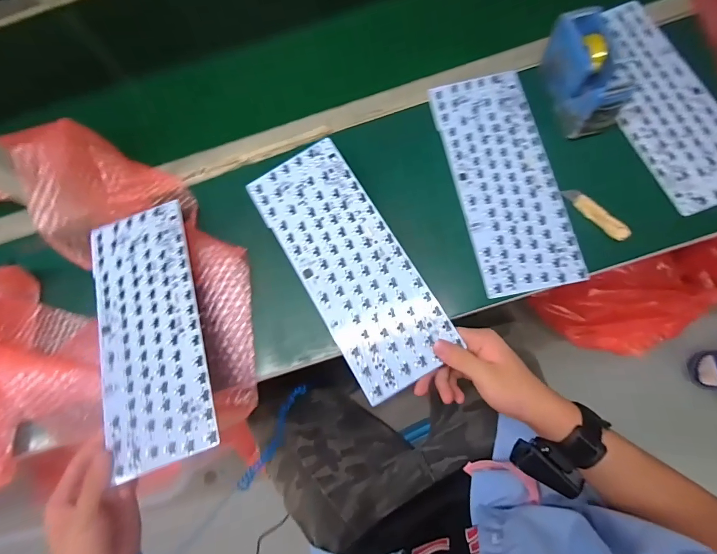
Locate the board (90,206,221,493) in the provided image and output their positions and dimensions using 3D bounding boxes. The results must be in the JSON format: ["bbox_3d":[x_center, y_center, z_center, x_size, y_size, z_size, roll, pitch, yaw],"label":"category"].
[{"bbox_3d":[-0.242,0.054,0.429,0.117,0.012,0.304,-20,67,-5],"label":"board"}]

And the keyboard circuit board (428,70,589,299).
[{"bbox_3d":[0.190,-0.132,0.491,0.122,0.004,0.304,-12,75,4],"label":"keyboard circuit board"}]

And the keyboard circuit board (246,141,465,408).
[{"bbox_3d":[-0.012,-0.019,0.439,0.120,0.004,0.304,-30,75,-1],"label":"keyboard circuit board"}]

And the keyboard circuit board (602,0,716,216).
[{"bbox_3d":[0.402,-0.233,0.496,0.123,0.007,0.303,-23,75,1],"label":"keyboard circuit board"}]

